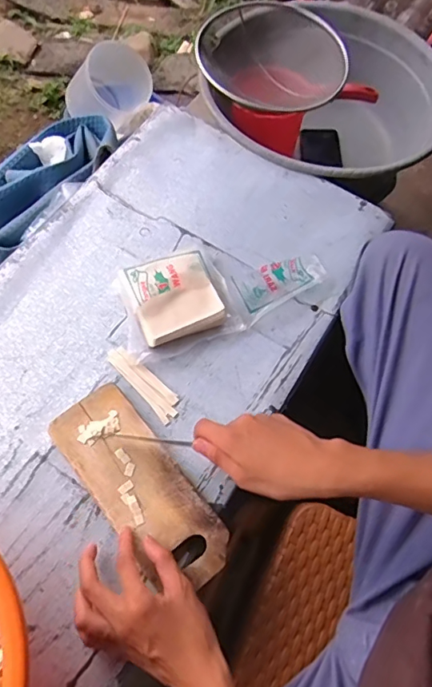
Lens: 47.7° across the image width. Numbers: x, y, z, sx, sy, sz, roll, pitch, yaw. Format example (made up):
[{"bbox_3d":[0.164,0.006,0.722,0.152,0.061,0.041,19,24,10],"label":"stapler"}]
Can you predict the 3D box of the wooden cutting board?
[{"bbox_3d":[-0.080,0.152,0.526,0.095,0.010,0.229,-41,77,-20],"label":"wooden cutting board"}]

